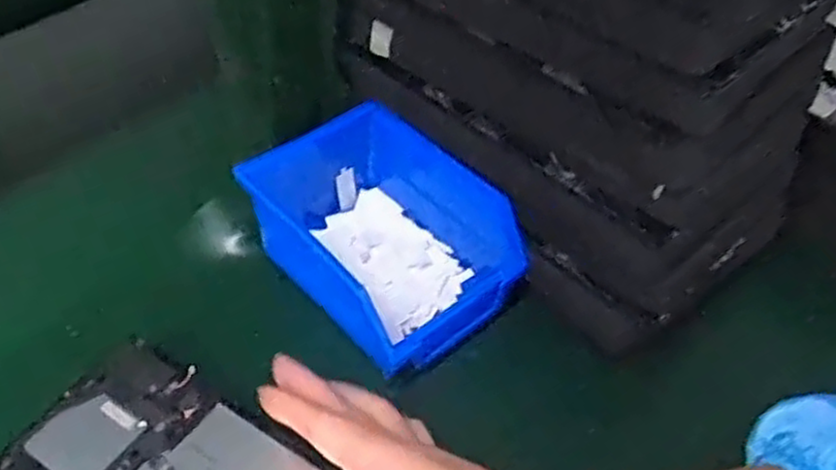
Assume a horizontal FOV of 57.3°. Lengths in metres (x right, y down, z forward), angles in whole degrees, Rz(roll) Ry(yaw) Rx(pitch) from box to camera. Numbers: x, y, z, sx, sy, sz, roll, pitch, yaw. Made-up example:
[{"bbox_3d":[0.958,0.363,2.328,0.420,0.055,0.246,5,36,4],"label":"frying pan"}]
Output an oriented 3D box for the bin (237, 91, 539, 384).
[{"bbox_3d":[-0.022,-0.002,0.449,0.114,0.068,0.159,-35,59,-30],"label":"bin"}]

